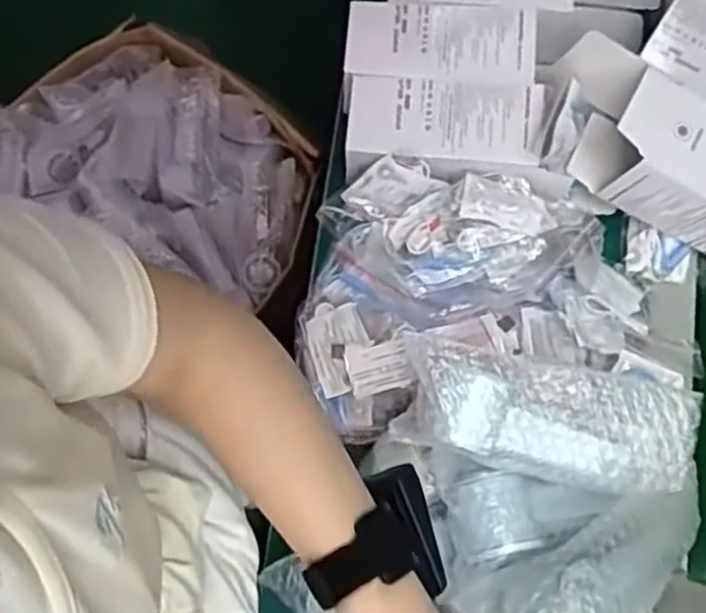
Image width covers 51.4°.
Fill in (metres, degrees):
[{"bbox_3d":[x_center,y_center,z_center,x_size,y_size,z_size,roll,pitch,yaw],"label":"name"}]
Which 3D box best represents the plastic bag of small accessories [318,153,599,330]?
[{"bbox_3d":[0.092,-0.060,0.628,0.206,0.054,0.143,-15,76,-2],"label":"plastic bag of small accessories"}]

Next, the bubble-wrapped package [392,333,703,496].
[{"bbox_3d":[0.139,0.085,0.539,0.205,0.075,0.080,9,77,4],"label":"bubble-wrapped package"}]

